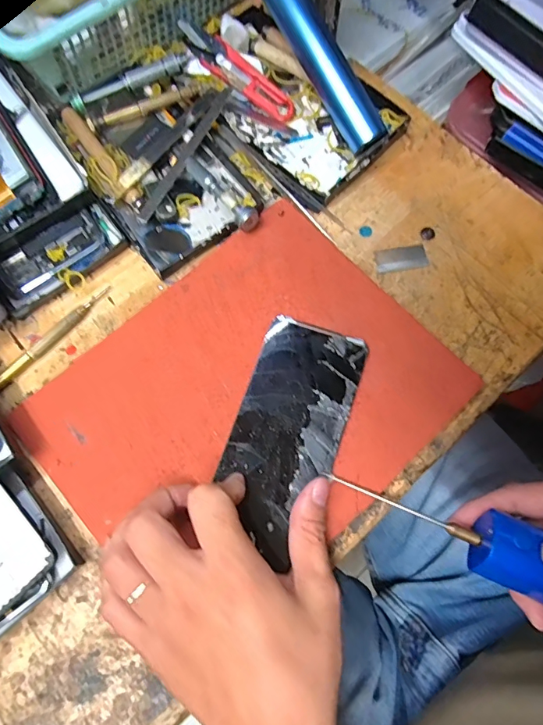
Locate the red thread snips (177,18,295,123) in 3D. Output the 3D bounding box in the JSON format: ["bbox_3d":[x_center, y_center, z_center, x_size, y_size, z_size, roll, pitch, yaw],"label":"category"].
[{"bbox_3d":[-0.032,-0.238,0.371,0.117,0.020,0.024,37,77,-5],"label":"red thread snips"}]

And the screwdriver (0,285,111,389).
[{"bbox_3d":[-0.157,-0.020,0.323,0.014,0.007,0.102,40,78,11],"label":"screwdriver"}]

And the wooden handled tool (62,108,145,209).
[{"bbox_3d":[-0.129,-0.156,0.347,0.012,0.014,0.101,-36,77,-9],"label":"wooden handled tool"}]

